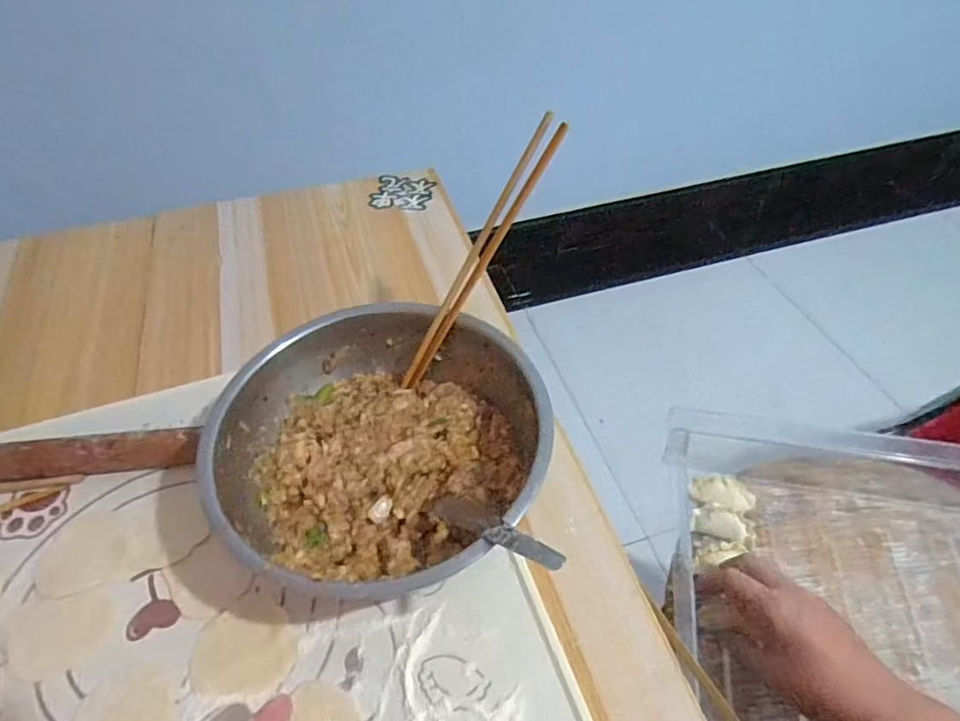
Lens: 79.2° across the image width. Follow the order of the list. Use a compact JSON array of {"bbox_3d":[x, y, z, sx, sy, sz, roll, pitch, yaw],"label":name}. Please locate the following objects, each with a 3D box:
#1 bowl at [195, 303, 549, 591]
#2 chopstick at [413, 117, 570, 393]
[{"bbox_3d":[-0.067,0.067,0.423,0.221,0.086,0.218,0,48,0],"label":"bowl"},{"bbox_3d":[0.001,-0.071,0.440,0.011,0.227,0.010,7,33,-48],"label":"chopstick"}]

